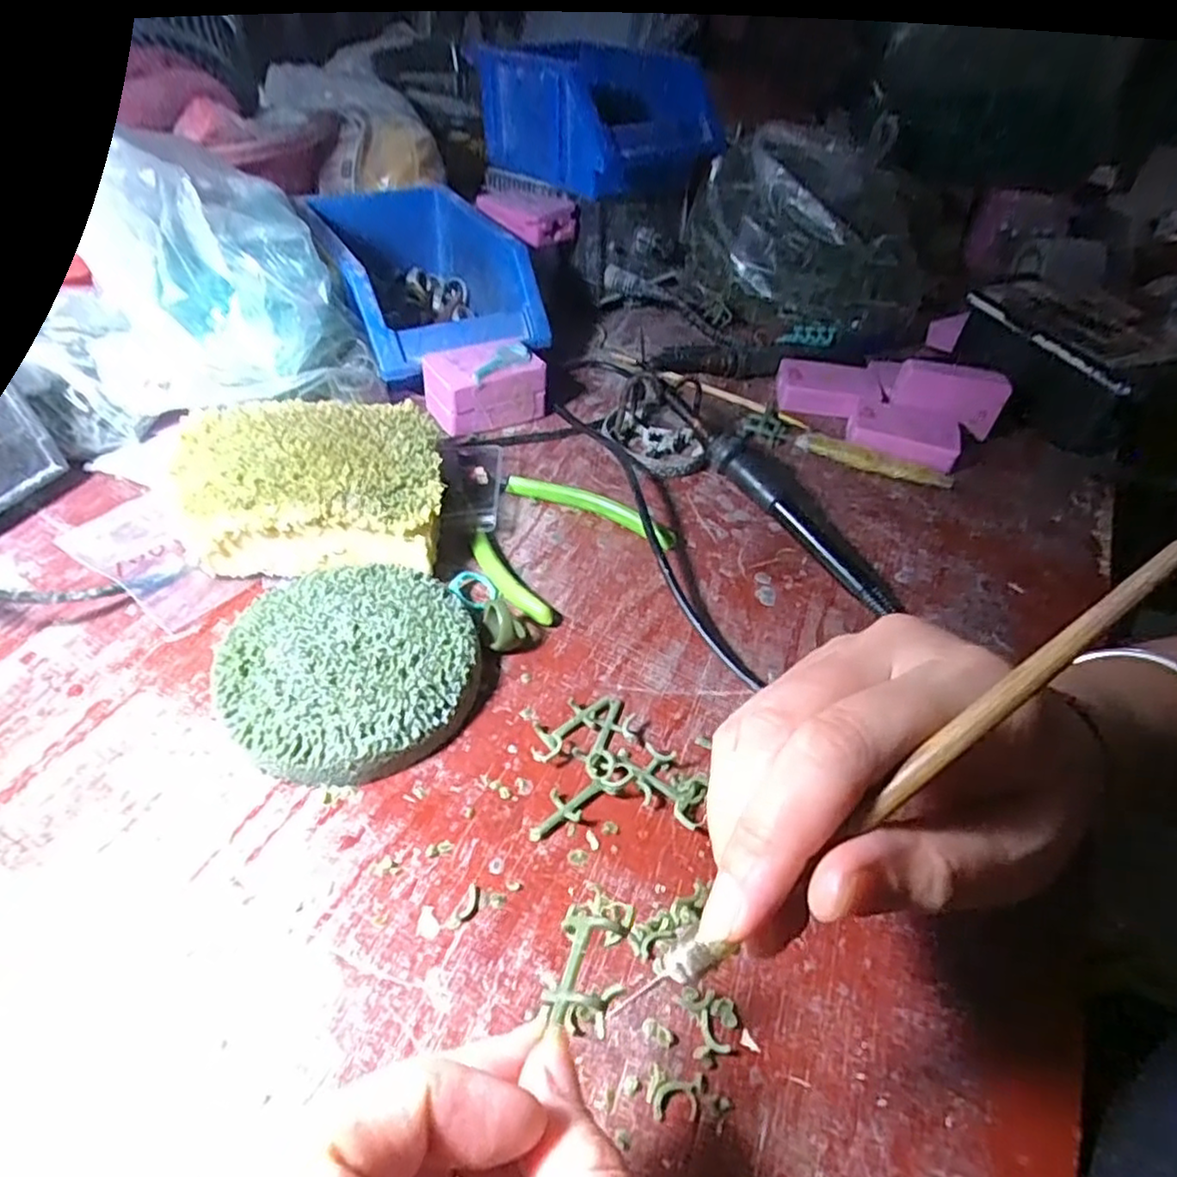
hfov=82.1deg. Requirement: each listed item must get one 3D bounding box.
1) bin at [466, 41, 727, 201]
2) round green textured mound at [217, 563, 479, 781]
[{"bbox_3d":[0.013,-0.364,0.520,0.130,0.078,0.157,-32,57,-32],"label":"bin"},{"bbox_3d":[-0.099,0.032,0.286,0.101,0.025,0.098,3,46,-3],"label":"round green textured mound"}]

